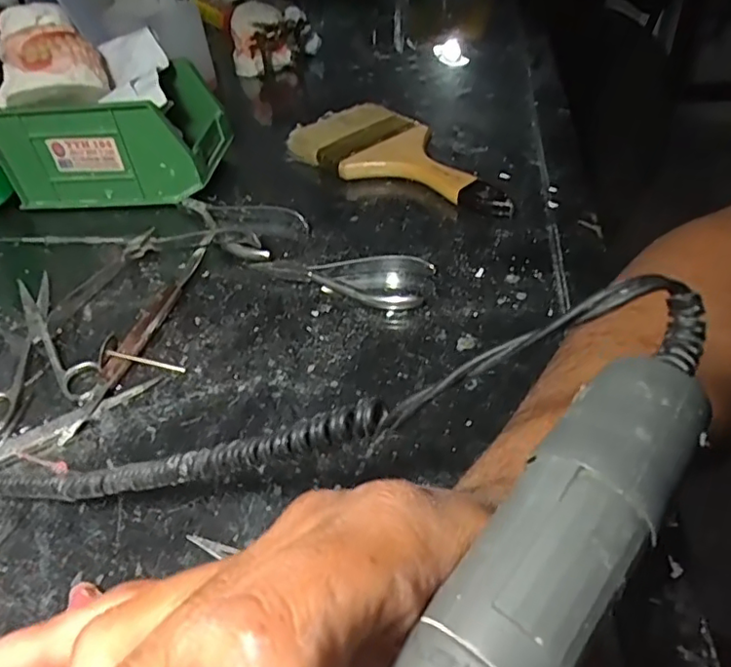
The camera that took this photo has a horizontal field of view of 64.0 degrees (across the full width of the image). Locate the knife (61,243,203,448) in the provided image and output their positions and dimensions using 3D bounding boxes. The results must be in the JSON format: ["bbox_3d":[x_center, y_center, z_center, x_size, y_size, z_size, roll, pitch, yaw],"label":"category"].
[{"bbox_3d":[-0.136,-0.003,0.364,0.014,0.013,0.172,3,43,11],"label":"knife"}]

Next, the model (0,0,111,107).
[{"bbox_3d":[-0.246,-0.215,0.448,0.077,0.051,0.062,-5,42,2],"label":"model"}]

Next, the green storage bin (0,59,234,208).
[{"bbox_3d":[-0.215,-0.171,0.508,0.168,0.086,0.094,0,42,8],"label":"green storage bin"}]

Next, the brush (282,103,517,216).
[{"bbox_3d":[0.037,-0.152,0.499,0.225,0.026,0.095,29,53,33],"label":"brush"}]

